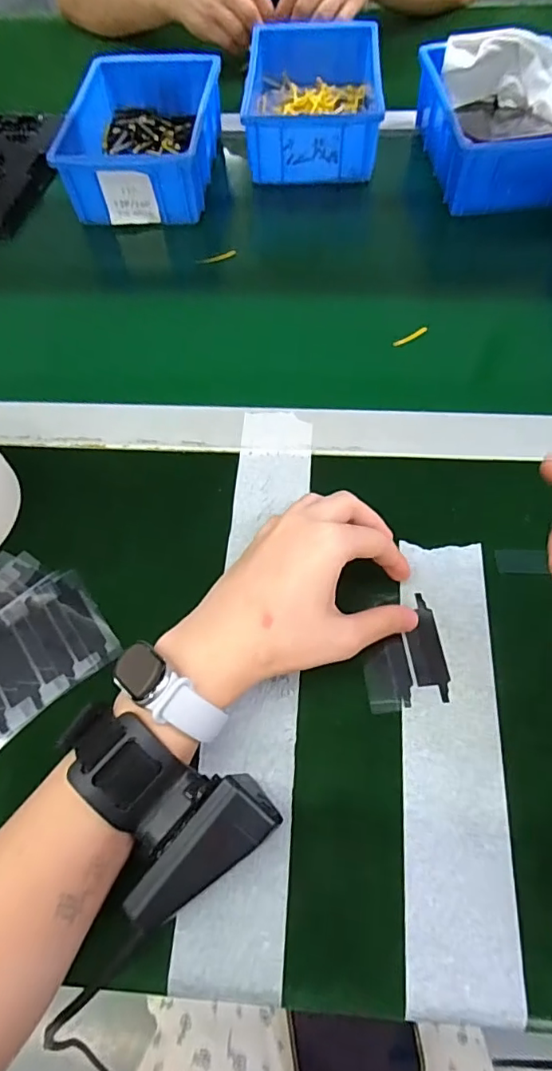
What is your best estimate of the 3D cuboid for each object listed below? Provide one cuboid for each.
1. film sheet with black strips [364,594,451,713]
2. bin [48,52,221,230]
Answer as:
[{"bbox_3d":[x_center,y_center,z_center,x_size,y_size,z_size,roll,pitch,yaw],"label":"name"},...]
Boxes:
[{"bbox_3d":[0.073,0.066,0.310,0.046,0.004,0.068,-6,61,0],"label":"film sheet with black strips"},{"bbox_3d":[-0.134,-0.428,0.560,0.137,0.055,0.224,3,62,4],"label":"bin"}]

